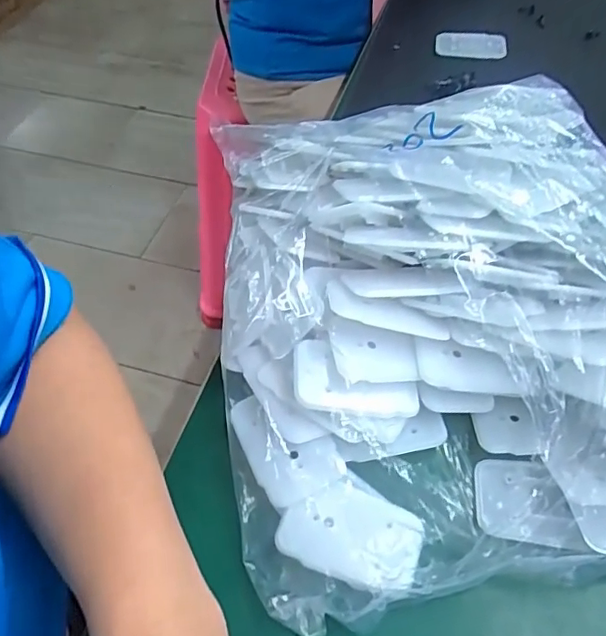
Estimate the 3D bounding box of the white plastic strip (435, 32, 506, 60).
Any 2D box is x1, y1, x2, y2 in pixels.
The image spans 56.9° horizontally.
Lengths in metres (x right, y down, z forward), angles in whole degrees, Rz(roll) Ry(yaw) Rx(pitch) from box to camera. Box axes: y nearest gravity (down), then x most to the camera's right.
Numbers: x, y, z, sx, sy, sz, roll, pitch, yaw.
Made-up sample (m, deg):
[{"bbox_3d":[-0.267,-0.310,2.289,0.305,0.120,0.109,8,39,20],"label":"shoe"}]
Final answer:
[{"bbox_3d":[0.172,-0.279,0.572,0.071,0.011,0.033,5,52,4],"label":"white plastic strip"}]

